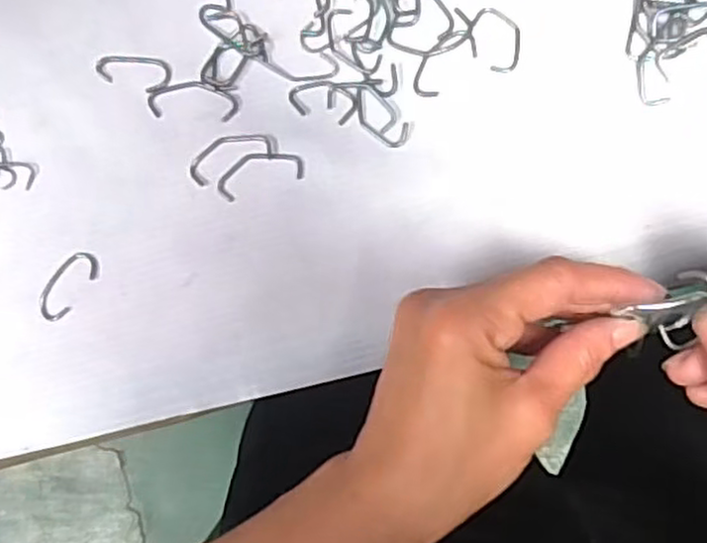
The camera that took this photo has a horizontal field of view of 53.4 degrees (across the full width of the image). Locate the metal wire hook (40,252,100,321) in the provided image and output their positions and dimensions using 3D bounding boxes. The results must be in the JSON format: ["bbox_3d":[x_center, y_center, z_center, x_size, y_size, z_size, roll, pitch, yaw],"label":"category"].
[{"bbox_3d":[-0.133,0.007,0.325,0.016,0.004,0.037,41,91,6],"label":"metal wire hook"}]

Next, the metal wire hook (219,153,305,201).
[{"bbox_3d":[-0.043,-0.045,0.317,0.040,0.004,0.017,-18,86,4],"label":"metal wire hook"}]

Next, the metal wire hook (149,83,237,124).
[{"bbox_3d":[-0.074,-0.079,0.325,0.042,0.004,0.017,8,88,6],"label":"metal wire hook"}]

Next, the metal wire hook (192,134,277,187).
[{"bbox_3d":[-0.055,-0.053,0.318,0.040,0.004,0.017,-22,86,4],"label":"metal wire hook"}]

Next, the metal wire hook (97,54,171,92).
[{"bbox_3d":[-0.103,-0.093,0.327,0.035,0.004,0.016,10,88,6],"label":"metal wire hook"}]

